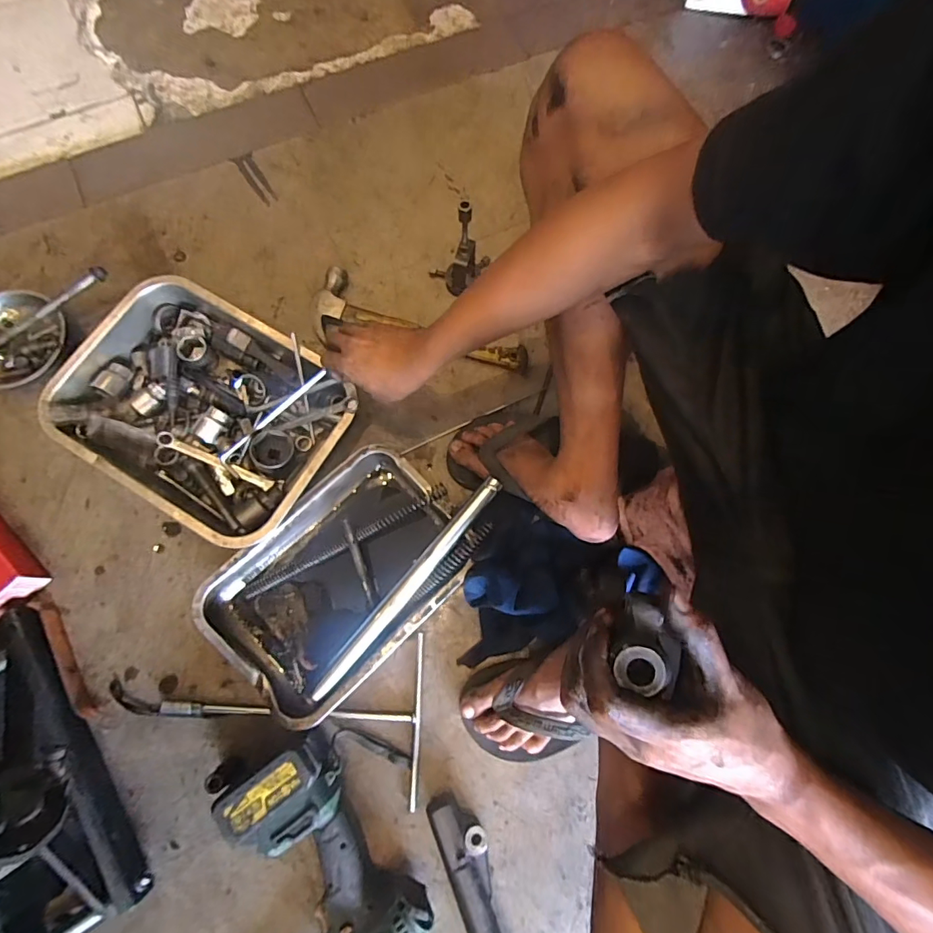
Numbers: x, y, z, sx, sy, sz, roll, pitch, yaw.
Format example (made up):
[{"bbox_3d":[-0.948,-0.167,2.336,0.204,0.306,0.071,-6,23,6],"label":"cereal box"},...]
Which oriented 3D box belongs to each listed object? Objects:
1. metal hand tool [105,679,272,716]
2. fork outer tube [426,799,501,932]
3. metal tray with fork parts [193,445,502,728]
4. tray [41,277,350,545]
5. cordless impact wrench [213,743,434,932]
[{"bbox_3d":[-0.336,0.287,0.569,0.194,0.008,0.029,10,74,2],"label":"metal hand tool"},{"bbox_3d":[0.028,0.508,0.508,0.050,0.034,0.288,-19,75,-6],"label":"fork outer tube"},{"bbox_3d":[-0.133,0.121,0.593,0.348,0.062,0.208,-43,79,-11],"label":"metal tray with fork parts"},{"bbox_3d":[-0.334,-0.071,0.633,0.349,0.077,0.258,30,76,8],"label":"tray"},{"bbox_3d":[-0.257,0.491,0.482,0.391,0.079,0.251,-37,78,-10],"label":"cordless impact wrench"}]

